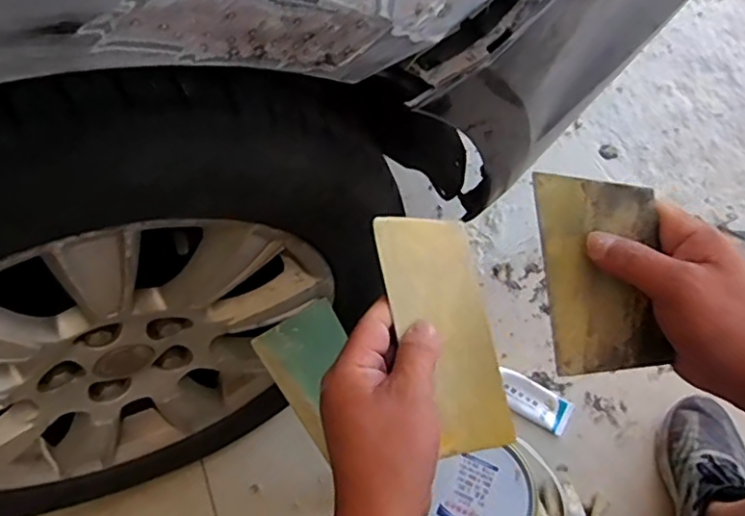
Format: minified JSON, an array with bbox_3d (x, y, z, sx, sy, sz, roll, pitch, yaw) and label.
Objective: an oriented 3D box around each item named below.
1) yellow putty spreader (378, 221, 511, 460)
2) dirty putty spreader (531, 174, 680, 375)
[{"bbox_3d":[0.052,0.047,0.415,0.080,0.008,0.162,0,68,-37],"label":"yellow putty spreader"},{"bbox_3d":[0.149,0.009,0.397,0.068,0.004,0.129,-8,94,10],"label":"dirty putty spreader"}]

